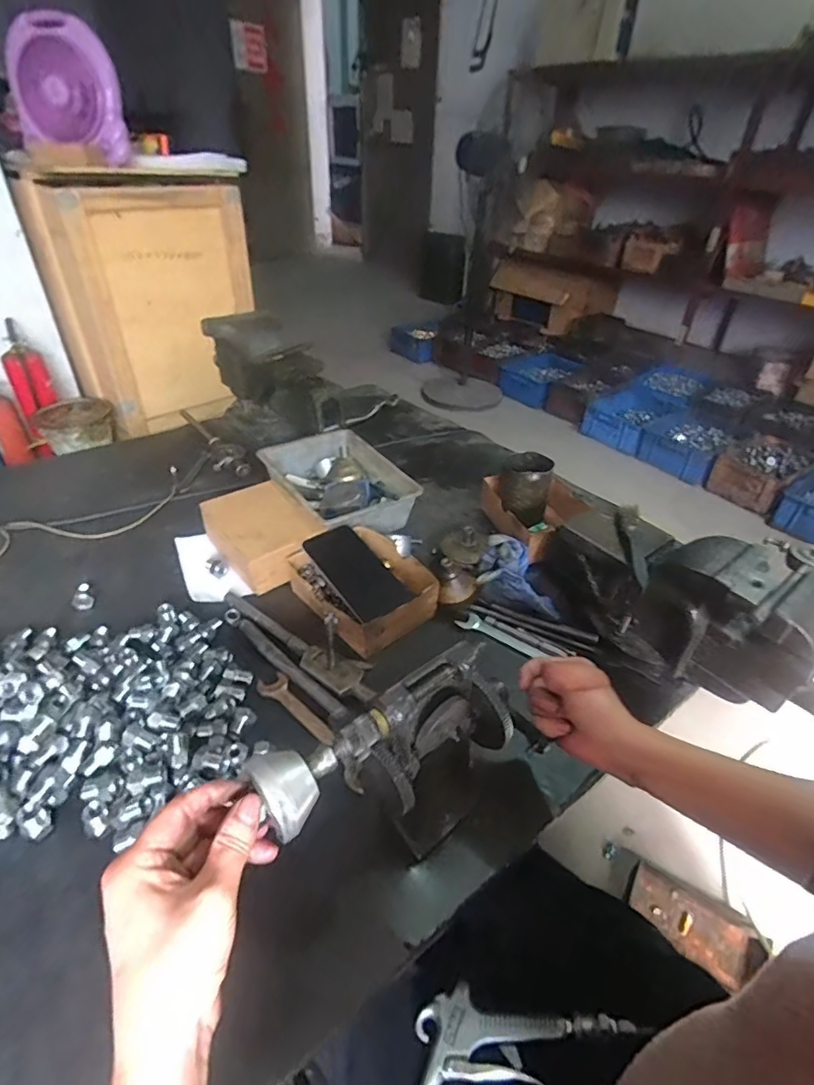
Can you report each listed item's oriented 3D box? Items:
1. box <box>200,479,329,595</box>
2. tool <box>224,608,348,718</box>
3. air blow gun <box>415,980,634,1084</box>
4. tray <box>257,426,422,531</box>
[{"bbox_3d":[-0.208,-0.017,0.760,0.117,0.066,0.188,-23,44,-30],"label":"box"},{"bbox_3d":[-0.148,0.135,0.612,0.222,0.013,0.018,32,46,32],"label":"tool"},{"bbox_3d":[0.060,0.432,0.443,0.225,0.045,0.098,-17,41,-24],"label":"air blow gun"},{"bbox_3d":[-0.114,-0.086,0.858,0.175,0.077,0.257,-21,43,-29],"label":"tray"}]

